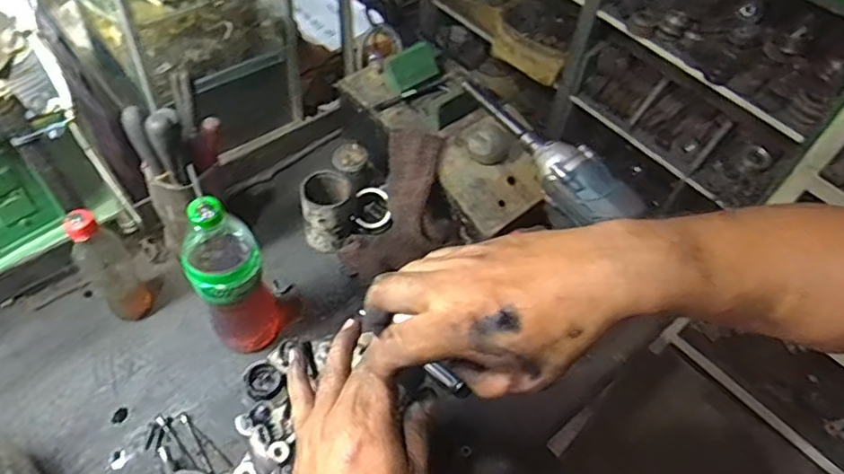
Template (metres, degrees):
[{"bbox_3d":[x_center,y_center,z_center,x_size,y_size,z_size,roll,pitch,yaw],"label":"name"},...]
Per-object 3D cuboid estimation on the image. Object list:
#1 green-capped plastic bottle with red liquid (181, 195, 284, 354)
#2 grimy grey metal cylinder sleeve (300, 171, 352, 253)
[{"bbox_3d":[-0.216,0.048,0.693,0.078,0.268,0.070,-15,56,-16],"label":"green-capped plastic bottle with red liquid"},{"bbox_3d":[-0.135,-0.035,0.866,0.071,0.098,0.070,5,53,-2],"label":"grimy grey metal cylinder sleeve"}]

